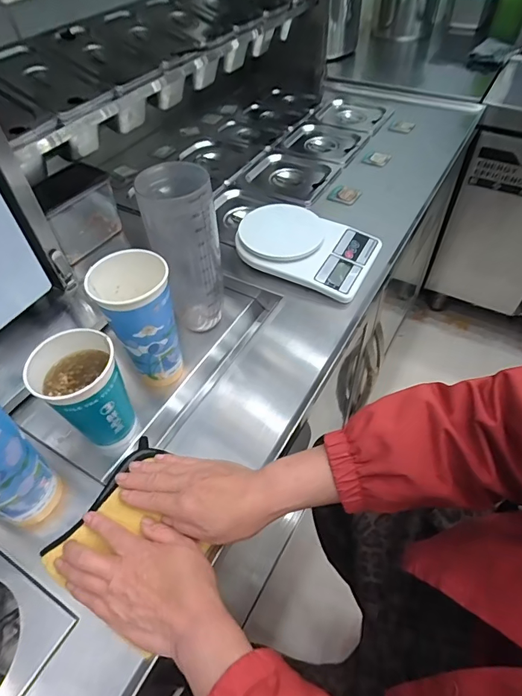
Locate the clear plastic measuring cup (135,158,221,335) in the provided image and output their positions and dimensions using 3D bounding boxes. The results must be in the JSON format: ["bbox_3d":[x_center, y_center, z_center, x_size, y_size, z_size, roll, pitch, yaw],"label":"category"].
[{"bbox_3d":[-0.099,-0.122,0.557,0.081,0.218,0.084,-1,50,1],"label":"clear plastic measuring cup"}]

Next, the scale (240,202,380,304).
[{"bbox_3d":[0.071,-0.163,0.660,0.208,0.040,0.149,23,55,19],"label":"scale"}]

